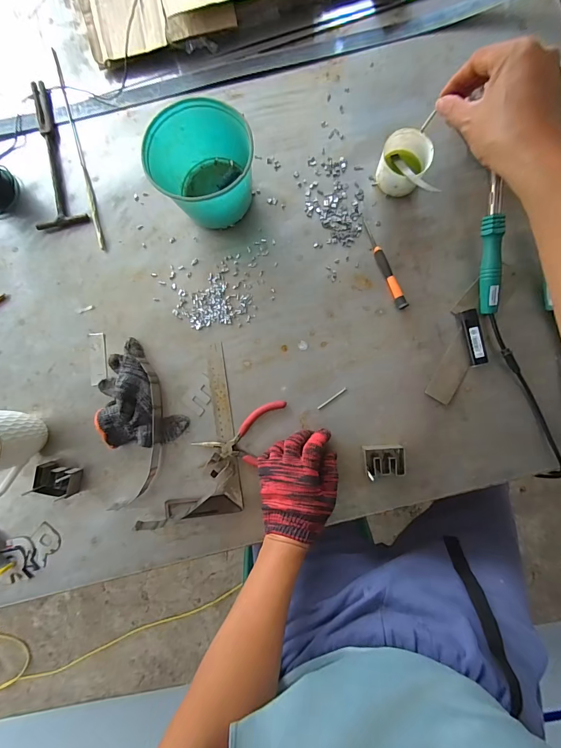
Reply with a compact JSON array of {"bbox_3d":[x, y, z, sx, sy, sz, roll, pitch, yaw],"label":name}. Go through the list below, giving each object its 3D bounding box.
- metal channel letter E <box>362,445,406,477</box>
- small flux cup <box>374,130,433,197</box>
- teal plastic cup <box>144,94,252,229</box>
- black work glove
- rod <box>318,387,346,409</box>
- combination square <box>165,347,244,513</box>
[{"bbox_3d":[0.148,0.121,0.493,0.058,0.022,0.041,-2,88,3],"label":"metal channel letter E"},{"bbox_3d":[0.172,-0.291,0.489,0.062,0.055,0.070,17,89,3],"label":"small flux cup"},{"bbox_3d":[-0.095,-0.272,0.473,0.122,0.114,0.118,0,88,3],"label":"teal plastic cup"},{"bbox_3d":[-0.219,0.039,0.508,0.108,0.043,0.155,-28,87,2],"label":"black work glove"},{"bbox_3d":[0.076,0.036,0.512,0.050,0.004,0.005,-37,87,1],"label":"rod"},{"bbox_3d":[-0.125,0.085,0.515,0.112,0.020,0.247,-8,88,3],"label":"combination square"}]

